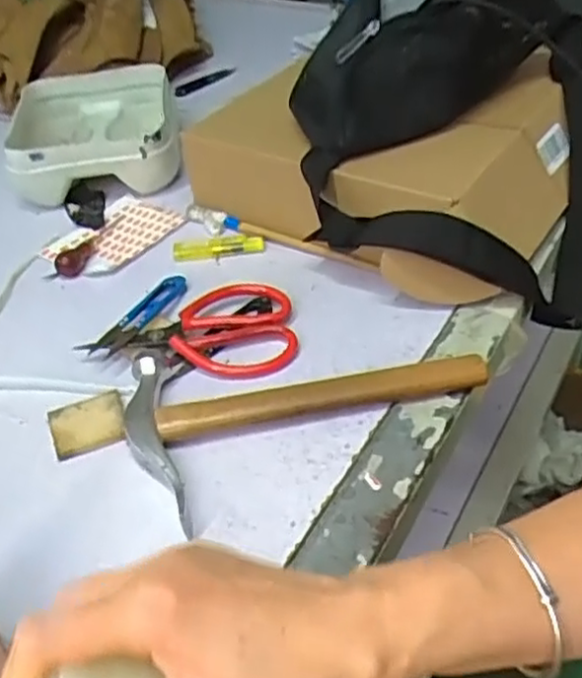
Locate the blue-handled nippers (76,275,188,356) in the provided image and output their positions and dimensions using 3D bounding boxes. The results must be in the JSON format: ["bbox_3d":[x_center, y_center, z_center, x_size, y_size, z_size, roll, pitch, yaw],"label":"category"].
[{"bbox_3d":[-0.114,-0.018,0.545,0.031,0.014,0.108,21,48,26],"label":"blue-handled nippers"}]

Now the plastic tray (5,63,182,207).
[{"bbox_3d":[-0.196,-0.204,0.724,0.162,0.072,0.177,-11,41,-4],"label":"plastic tray"}]

